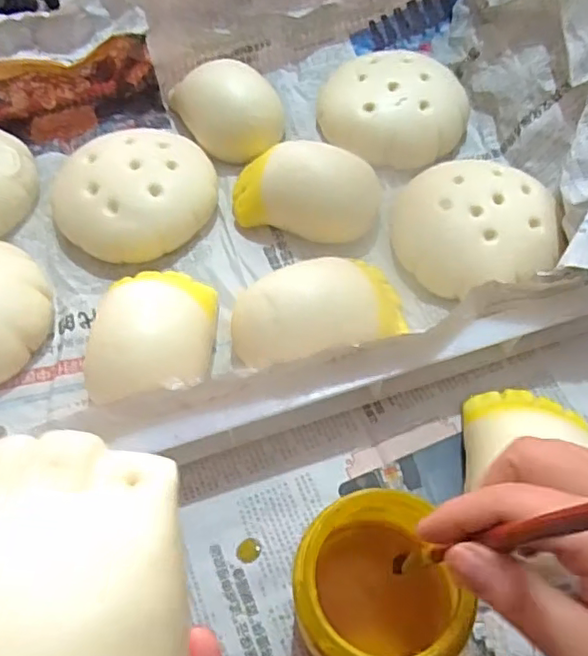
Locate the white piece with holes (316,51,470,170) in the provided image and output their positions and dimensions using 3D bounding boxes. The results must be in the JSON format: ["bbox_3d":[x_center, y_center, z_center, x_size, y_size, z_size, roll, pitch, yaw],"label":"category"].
[{"bbox_3d":[0.086,-0.194,0.523,0.125,0.038,0.108,10,60,7],"label":"white piece with holes"}]

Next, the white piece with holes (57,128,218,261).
[{"bbox_3d":[-0.126,-0.111,0.479,0.122,0.031,0.114,0,60,1],"label":"white piece with holes"}]

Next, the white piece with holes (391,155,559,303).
[{"bbox_3d":[0.136,-0.078,0.452,0.112,0.033,0.111,-7,60,-3],"label":"white piece with holes"}]

